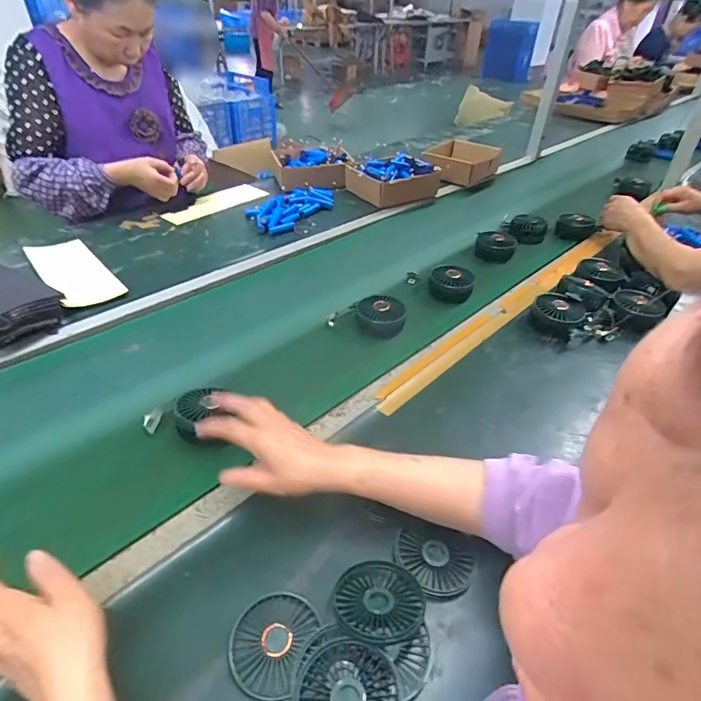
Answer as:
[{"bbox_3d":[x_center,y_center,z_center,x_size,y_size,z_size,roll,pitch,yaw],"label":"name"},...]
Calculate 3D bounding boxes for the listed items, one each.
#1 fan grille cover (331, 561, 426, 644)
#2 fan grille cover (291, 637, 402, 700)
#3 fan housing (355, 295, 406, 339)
[{"bbox_3d":[0.028,0.247,0.447,0.089,0.018,0.074,-3,26,-10],"label":"fan grille cover"},{"bbox_3d":[-0.003,0.300,0.387,0.090,0.025,0.083,7,40,5],"label":"fan grille cover"},{"bbox_3d":[0.054,-0.057,0.804,0.084,0.049,0.083,5,39,2],"label":"fan housing"}]

